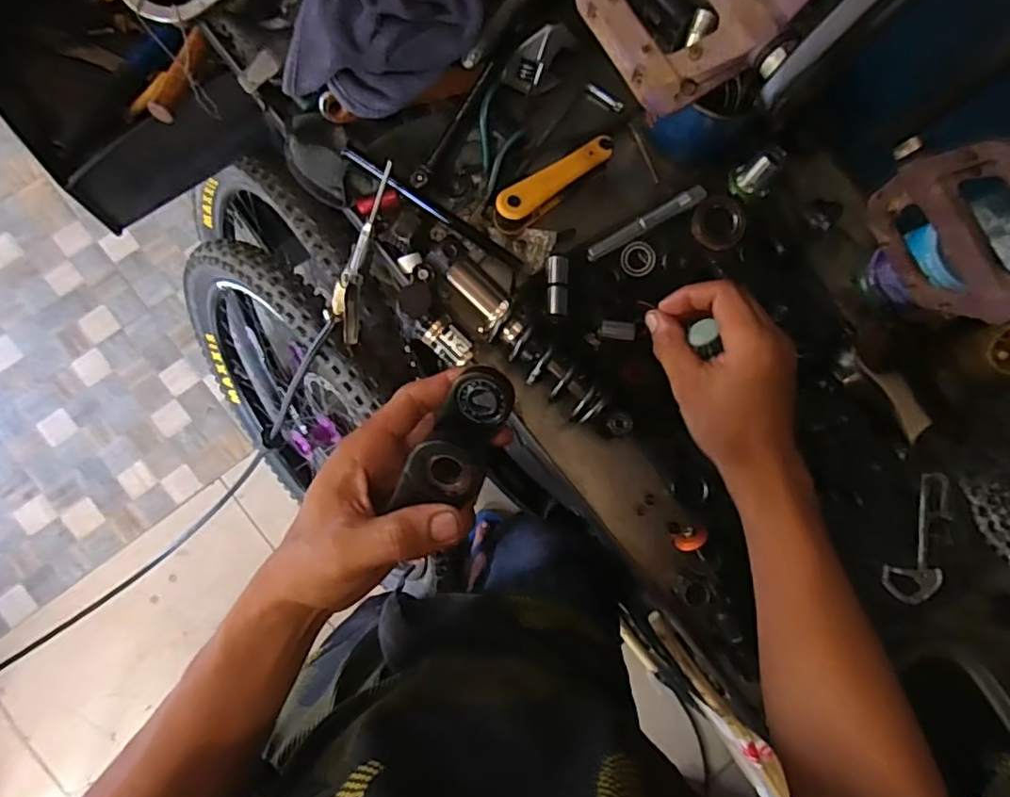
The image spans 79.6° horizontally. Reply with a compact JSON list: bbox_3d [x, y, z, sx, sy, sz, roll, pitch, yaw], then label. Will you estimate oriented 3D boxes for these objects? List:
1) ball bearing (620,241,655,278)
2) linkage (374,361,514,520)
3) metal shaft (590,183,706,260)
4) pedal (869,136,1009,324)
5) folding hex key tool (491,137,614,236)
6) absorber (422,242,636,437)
[{"bbox_3d":[0.127,-0.134,0.582,0.033,0.007,0.033,41,81,1],"label":"ball bearing"},{"bbox_3d":[-0.020,0.020,0.314,0.037,0.084,0.053,34,113,-2],"label":"linkage"},{"bbox_3d":[0.136,-0.170,0.582,0.130,0.015,0.014,-30,86,-8],"label":"metal shaft"},{"bbox_3d":[0.242,-0.090,0.320,0.016,0.098,0.104,-32,87,-8],"label":"pedal"},{"bbox_3d":[0.045,-0.200,0.565,0.129,0.038,0.031,-39,88,-9],"label":"folding hex key tool"},{"bbox_3d":[0.007,-0.030,0.534,0.224,0.053,0.084,44,81,1],"label":"absorber"}]

